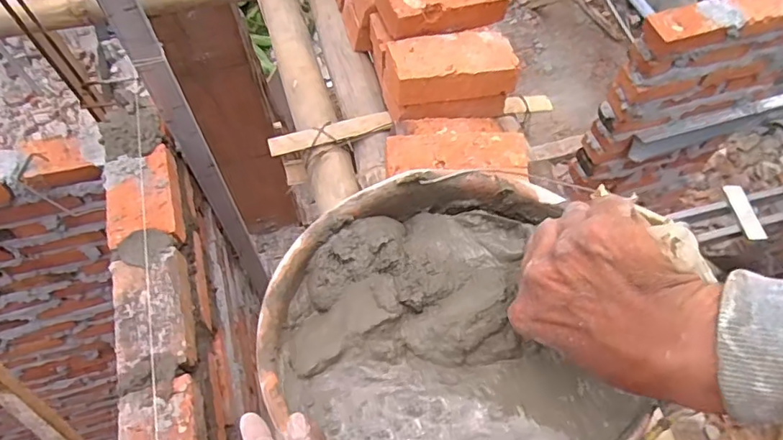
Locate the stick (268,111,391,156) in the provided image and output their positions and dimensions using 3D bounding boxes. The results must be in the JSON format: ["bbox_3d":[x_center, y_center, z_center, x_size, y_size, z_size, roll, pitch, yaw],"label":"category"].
[{"bbox_3d":[-0.081,-0.115,0.709,0.160,0.016,0.025,-15,60,-8],"label":"stick"}]

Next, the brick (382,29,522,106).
[{"bbox_3d":[0.073,-0.194,0.671,0.162,0.043,0.097,-9,59,-4],"label":"brick"}]

